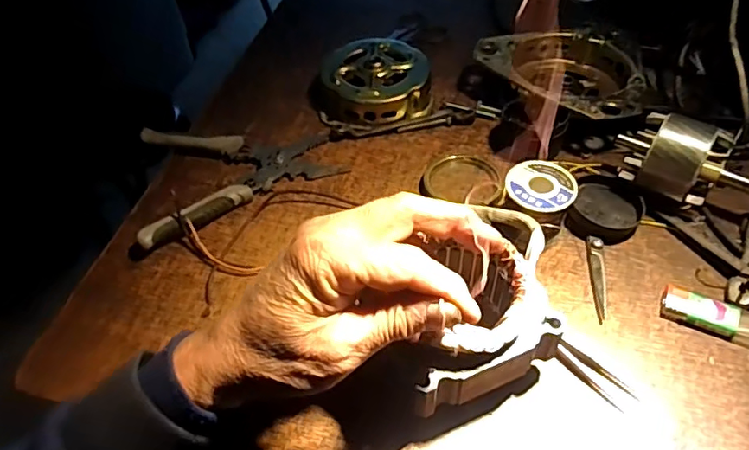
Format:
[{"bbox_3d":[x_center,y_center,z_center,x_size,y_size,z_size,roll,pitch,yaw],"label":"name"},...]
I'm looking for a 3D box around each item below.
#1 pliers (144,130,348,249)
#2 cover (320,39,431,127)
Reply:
[{"bbox_3d":[-0.135,-0.060,0.500,0.181,0.024,0.135,-25,50,-15],"label":"pliers"},{"bbox_3d":[0.004,-0.149,0.555,0.106,0.035,0.114,2,49,8],"label":"cover"}]

